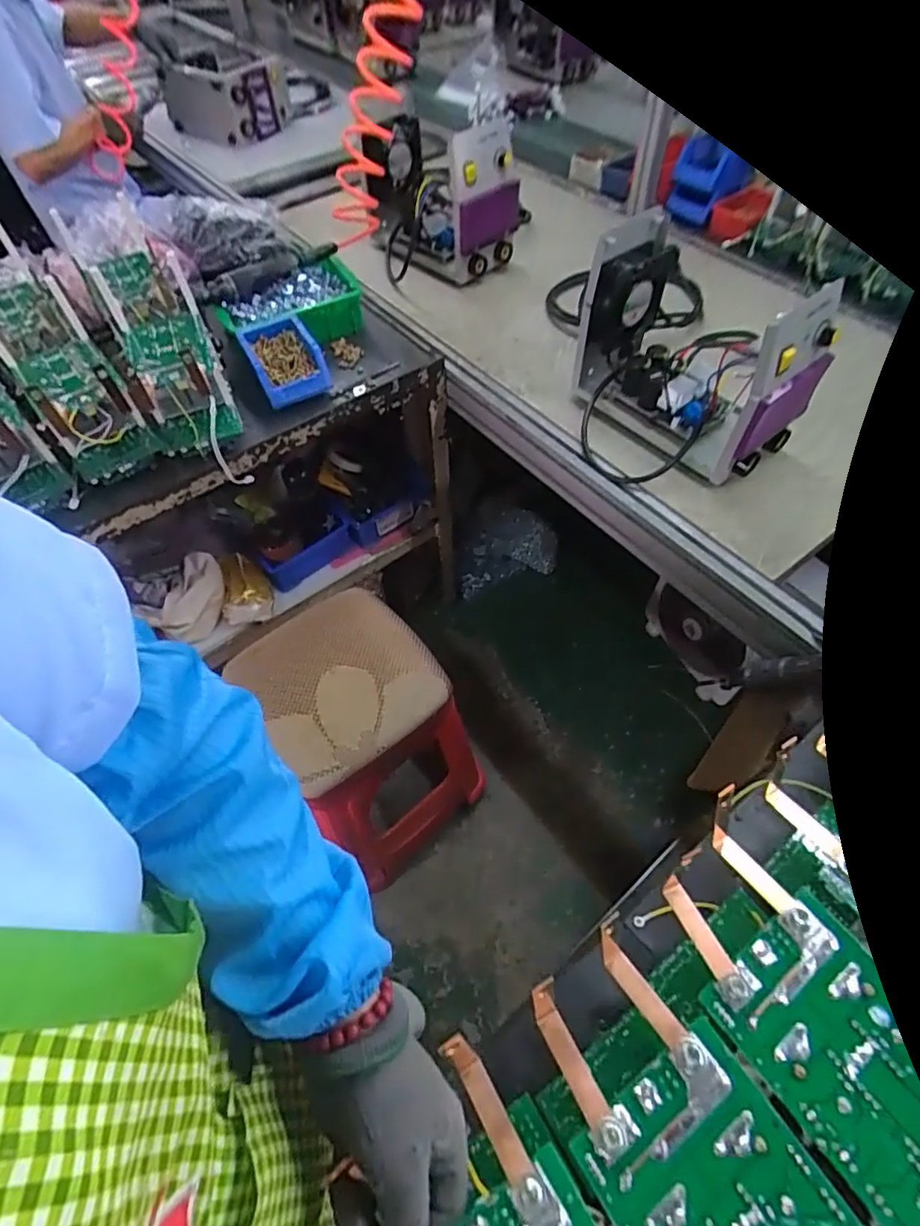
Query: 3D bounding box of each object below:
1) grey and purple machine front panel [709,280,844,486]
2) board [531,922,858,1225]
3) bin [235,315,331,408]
[{"bbox_3d":[0.407,-0.274,0.740,0.145,0.233,0.045,-37,62,-20],"label":"grey and purple machine front panel"},{"bbox_3d":[0.144,0.325,0.317,0.110,0.039,0.254,-29,60,-16],"label":"board"},{"bbox_3d":[-0.292,-0.421,0.956,0.110,0.051,0.168,-24,59,-13],"label":"bin"}]

